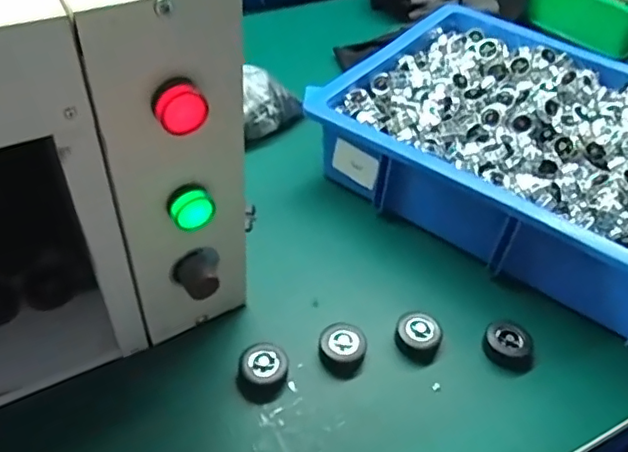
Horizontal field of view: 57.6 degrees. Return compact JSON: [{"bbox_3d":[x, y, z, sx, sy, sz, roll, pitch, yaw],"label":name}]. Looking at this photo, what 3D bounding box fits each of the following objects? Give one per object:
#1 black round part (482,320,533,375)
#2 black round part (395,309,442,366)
[{"bbox_3d":[0.163,0.100,0.478,0.043,0.021,0.033,29,52,20],"label":"black round part"},{"bbox_3d":[0.087,0.092,0.479,0.037,0.020,0.038,2,48,-3],"label":"black round part"}]

